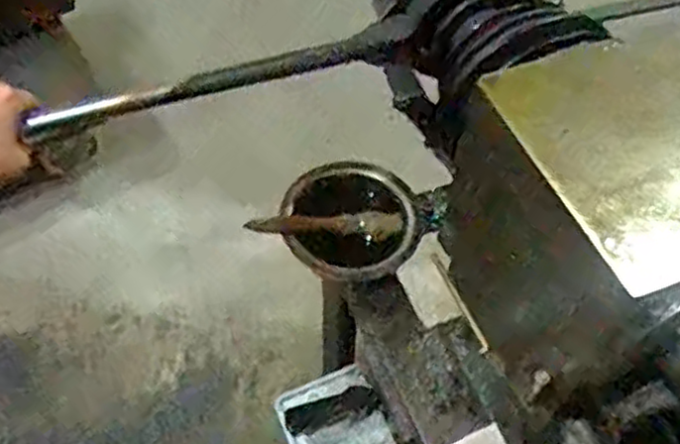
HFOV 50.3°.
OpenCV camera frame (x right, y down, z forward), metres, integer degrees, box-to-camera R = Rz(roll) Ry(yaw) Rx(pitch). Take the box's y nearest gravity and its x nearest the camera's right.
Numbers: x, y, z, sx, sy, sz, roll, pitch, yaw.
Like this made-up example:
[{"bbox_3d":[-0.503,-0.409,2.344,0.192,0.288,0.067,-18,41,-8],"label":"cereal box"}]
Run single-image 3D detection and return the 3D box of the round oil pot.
[{"bbox_3d":[0.008,0.002,0.702,0.145,0.053,0.124,23,58,14],"label":"round oil pot"}]

